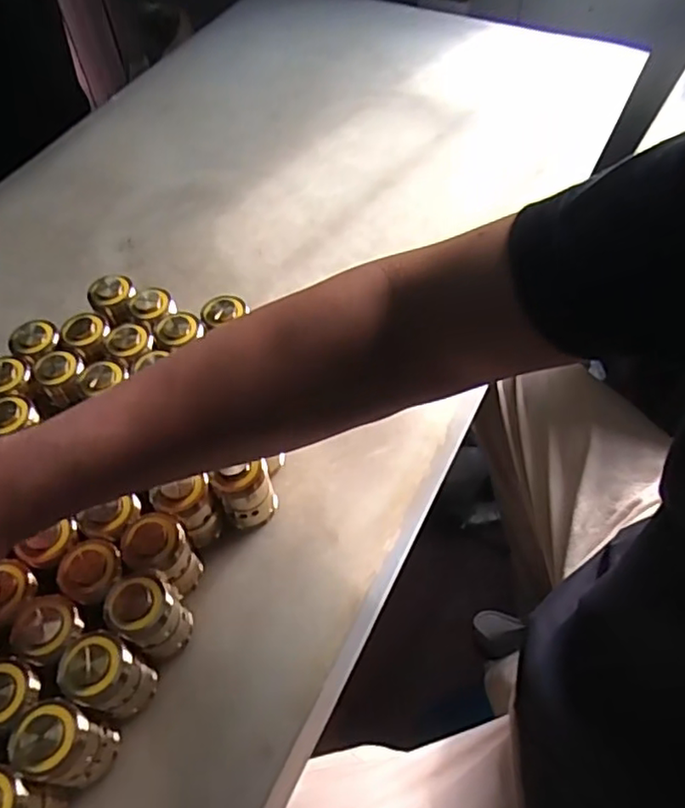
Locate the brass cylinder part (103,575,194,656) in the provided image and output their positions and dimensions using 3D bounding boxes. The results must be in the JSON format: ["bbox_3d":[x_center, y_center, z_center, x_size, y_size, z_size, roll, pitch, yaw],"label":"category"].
[{"bbox_3d":[-0.120,0.135,0.395,0.035,0.069,0.035,-1,54,2],"label":"brass cylinder part"}]

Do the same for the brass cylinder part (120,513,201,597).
[{"bbox_3d":[-0.120,0.104,0.423,0.039,0.069,0.039,-1,54,2],"label":"brass cylinder part"}]

